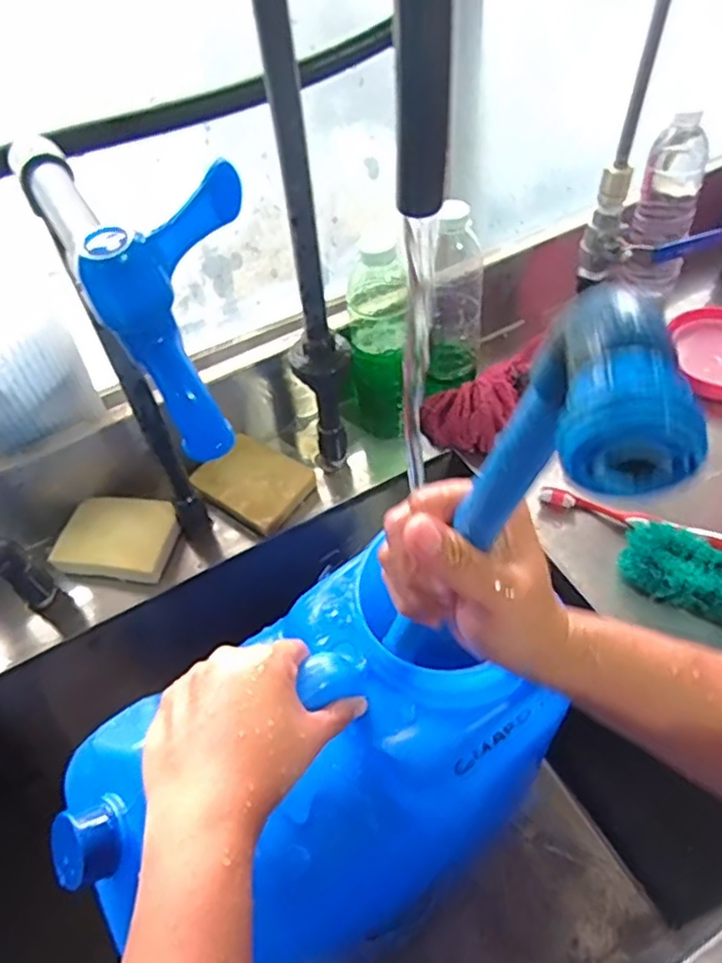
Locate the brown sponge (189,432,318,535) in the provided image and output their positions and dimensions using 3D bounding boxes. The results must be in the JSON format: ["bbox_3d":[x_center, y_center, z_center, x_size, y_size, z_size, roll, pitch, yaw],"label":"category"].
[{"bbox_3d":[-0.104,-0.001,0.651,0.097,0.025,0.082,26,57,24],"label":"brown sponge"}]

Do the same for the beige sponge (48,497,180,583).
[{"bbox_3d":[-0.224,0.051,0.620,0.103,0.028,0.070,5,51,9],"label":"beige sponge"}]

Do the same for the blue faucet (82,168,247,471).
[{"bbox_3d":[-0.068,-0.063,0.258,0.041,0.083,0.066,11,53,14],"label":"blue faucet"}]

